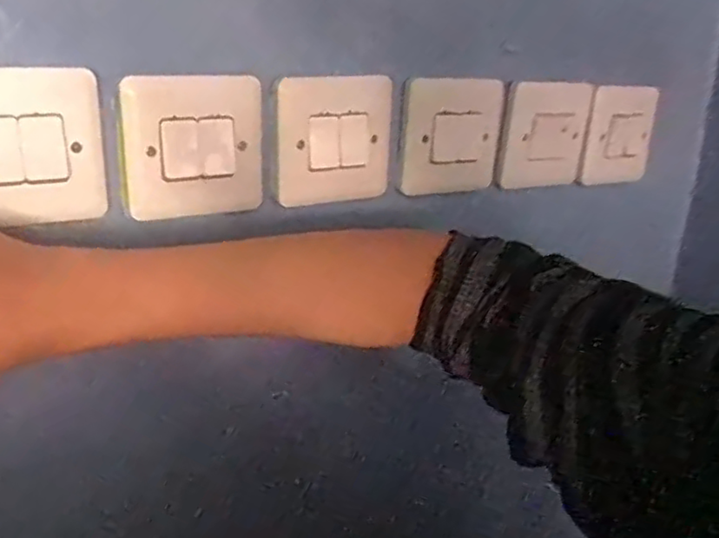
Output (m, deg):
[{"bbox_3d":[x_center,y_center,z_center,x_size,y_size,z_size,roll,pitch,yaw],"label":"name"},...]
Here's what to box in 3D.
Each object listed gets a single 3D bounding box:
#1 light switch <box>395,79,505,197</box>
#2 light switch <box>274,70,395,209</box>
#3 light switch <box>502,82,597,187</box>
[{"bbox_3d":[0.064,-0.086,0.466,0.080,0.089,0.007,-9,23,-31],"label":"light switch"},{"bbox_3d":[-0.015,-0.076,0.421,0.081,0.085,0.007,-7,22,-27],"label":"light switch"},{"bbox_3d":[0.140,-0.099,0.500,0.080,0.074,0.008,-9,23,-31],"label":"light switch"}]

